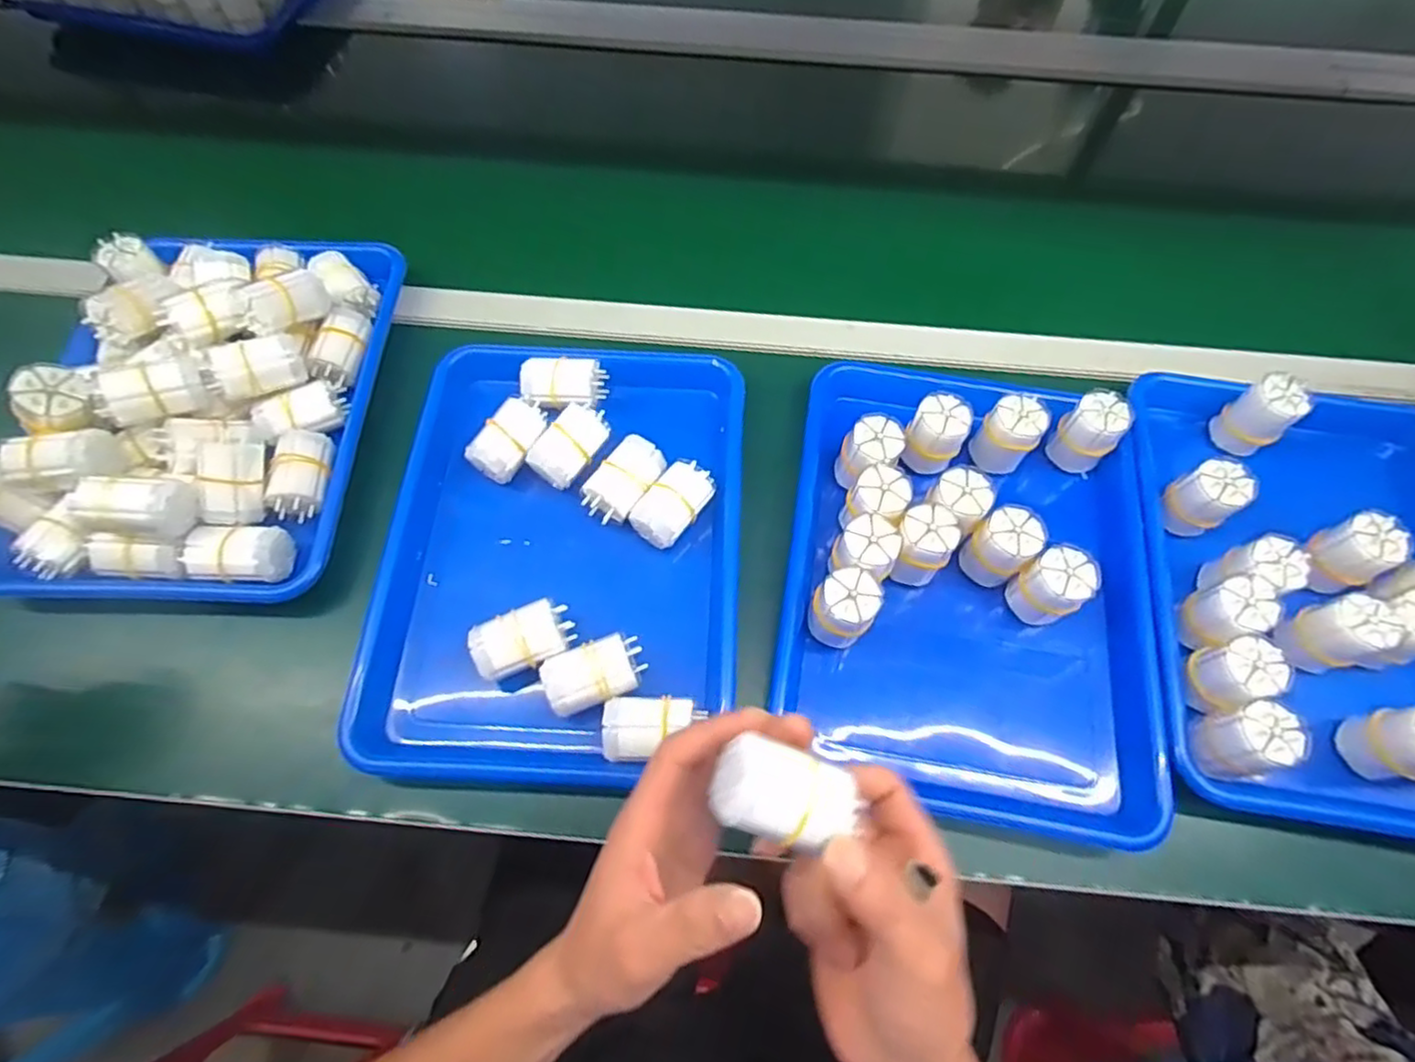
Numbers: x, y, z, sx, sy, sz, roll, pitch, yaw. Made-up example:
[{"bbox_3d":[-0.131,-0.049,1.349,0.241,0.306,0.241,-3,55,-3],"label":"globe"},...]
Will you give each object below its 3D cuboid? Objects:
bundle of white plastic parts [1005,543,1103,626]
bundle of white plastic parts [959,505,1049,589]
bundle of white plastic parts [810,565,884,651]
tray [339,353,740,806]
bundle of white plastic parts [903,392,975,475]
[{"bbox_3d":[0.232,0.039,0.459,0.040,0.055,0.038,1,64,-2],"label":"bundle of white plastic parts"},{"bbox_3d":[0.205,0.014,0.476,0.041,0.061,0.038,-41,72,-20],"label":"bundle of white plastic parts"},{"bbox_3d":[0.091,0.050,0.450,0.039,0.038,0.046,33,67,13],"label":"bundle of white plastic parts"},{"bbox_3d":[-0.101,0.006,0.490,0.247,0.049,0.332,3,63,-1],"label":"tray"},{"bbox_3d":[0.170,-0.071,0.509,0.041,0.055,0.042,22,65,8],"label":"bundle of white plastic parts"}]

